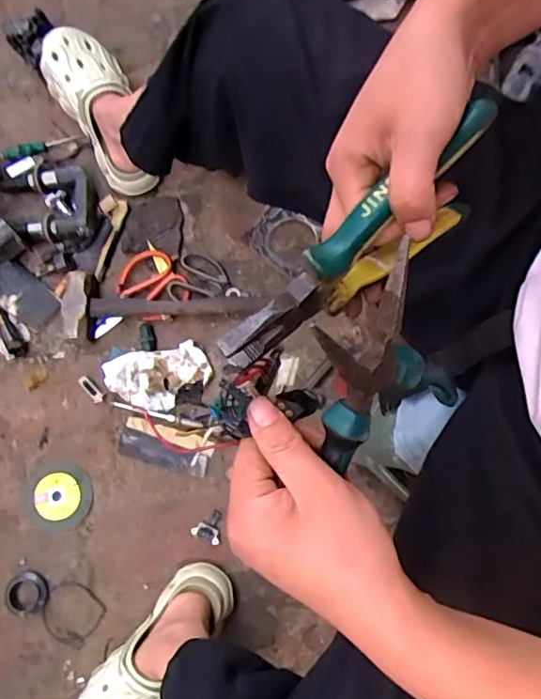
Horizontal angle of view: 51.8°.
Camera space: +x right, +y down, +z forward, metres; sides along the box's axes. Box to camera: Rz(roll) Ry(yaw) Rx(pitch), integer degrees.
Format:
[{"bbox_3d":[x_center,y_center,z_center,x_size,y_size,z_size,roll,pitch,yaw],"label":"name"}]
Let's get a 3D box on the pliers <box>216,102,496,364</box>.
[{"bbox_3d":[0.051,-0.052,0.320,0.184,0.079,0.032,-39,82,0],"label":"pliers"}]

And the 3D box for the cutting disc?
[{"bbox_3d":[-0.311,0.216,0.812,0.098,0.010,0.093,0,79,-1],"label":"cutting disc"}]

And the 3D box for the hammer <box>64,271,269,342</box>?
[{"bbox_3d":[-0.166,-0.075,0.844,0.289,0.040,0.104,-5,79,-2],"label":"hammer"}]

